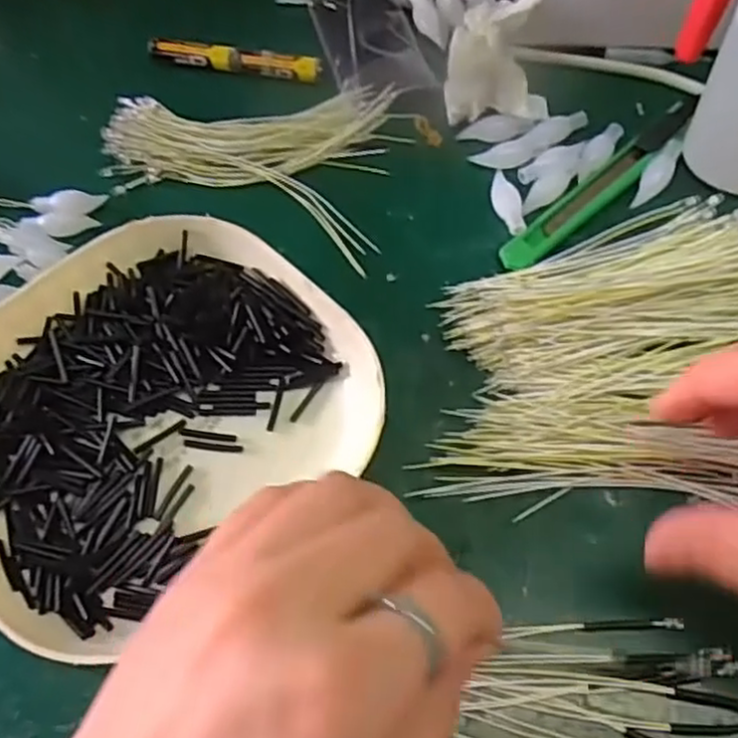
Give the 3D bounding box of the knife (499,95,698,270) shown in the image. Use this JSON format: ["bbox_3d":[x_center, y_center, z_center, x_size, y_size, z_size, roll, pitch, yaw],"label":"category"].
[{"bbox_3d":[0.094,-0.075,0.285,0.111,0.007,0.014,-39,66,-16],"label":"knife"}]

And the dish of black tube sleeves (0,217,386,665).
[{"bbox_3d":[-0.077,0.010,0.245,0.139,0.018,0.128,-2,62,3],"label":"dish of black tube sleeves"}]

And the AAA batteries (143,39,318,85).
[{"bbox_3d":[-0.063,-0.145,0.334,0.083,0.007,0.012,12,63,10],"label":"AAA batteries"}]

